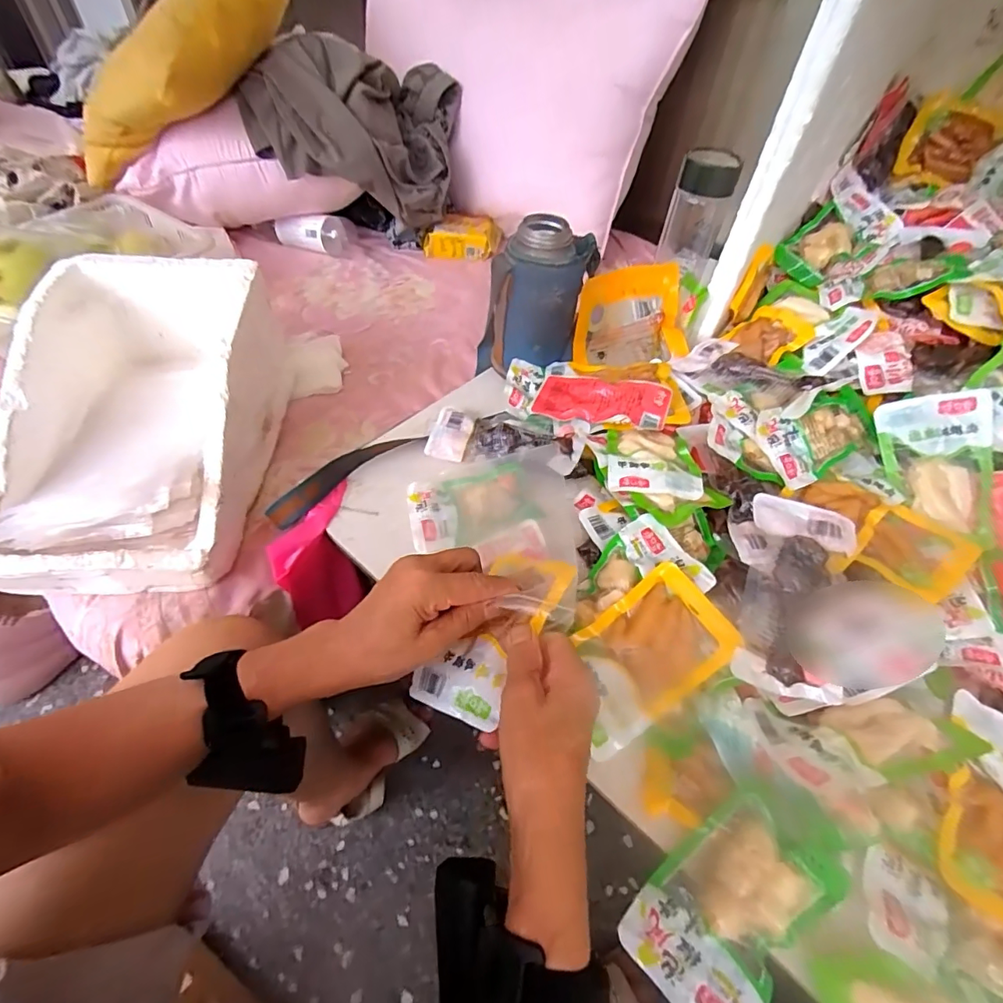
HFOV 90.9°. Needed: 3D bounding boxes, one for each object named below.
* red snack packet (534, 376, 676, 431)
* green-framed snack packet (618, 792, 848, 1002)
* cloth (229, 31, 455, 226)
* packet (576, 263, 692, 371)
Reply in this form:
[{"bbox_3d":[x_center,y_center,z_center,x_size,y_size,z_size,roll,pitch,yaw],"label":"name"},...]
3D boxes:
[{"bbox_3d":[0.107,-0.110,0.525,0.135,0.027,0.070,14,53,6],"label":"red snack packet"},{"bbox_3d":[0.137,0.240,0.291,0.079,0.029,0.117,40,60,23],"label":"green-framed snack packet"},{"bbox_3d":[-0.230,-0.600,0.804,0.289,0.187,0.271,12,53,5],"label":"cloth"},{"bbox_3d":[0.155,-0.219,0.584,0.147,0.109,0.022,-11,16,-16],"label":"packet"}]

